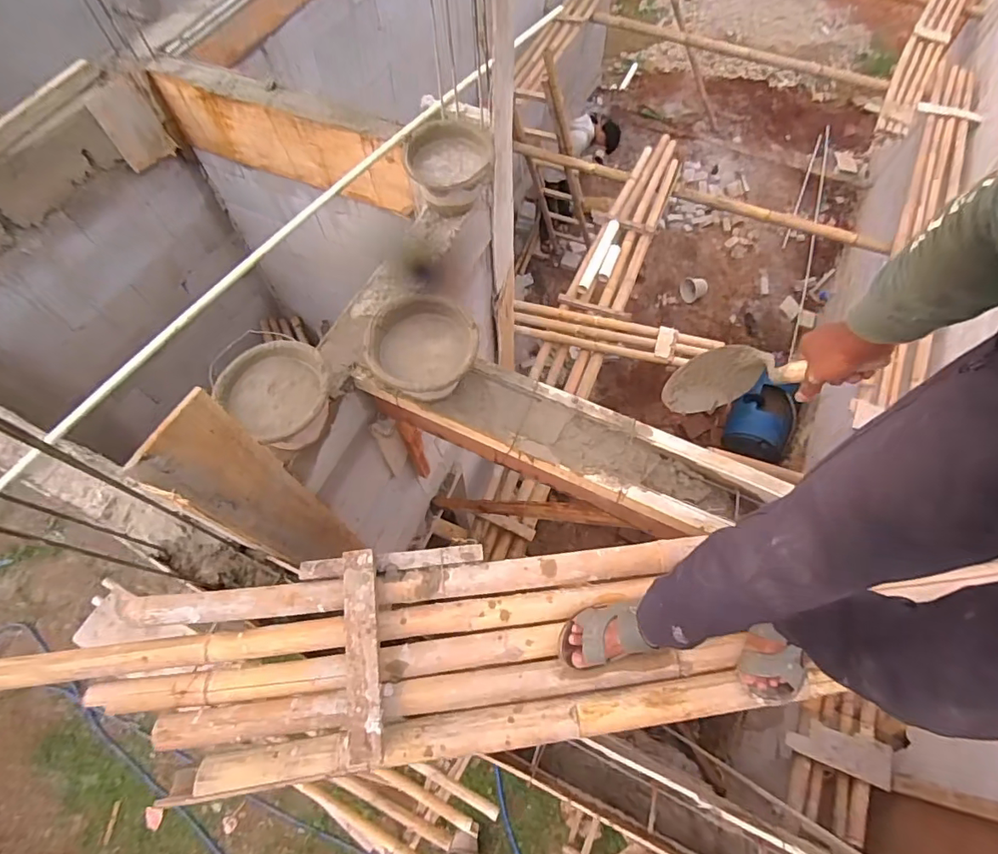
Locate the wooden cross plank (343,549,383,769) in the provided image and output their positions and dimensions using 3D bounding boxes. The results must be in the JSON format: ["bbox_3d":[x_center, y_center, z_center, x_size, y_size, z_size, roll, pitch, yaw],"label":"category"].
[{"bbox_3d":[-0.252,0.407,0.946,0.062,0.024,0.360,-8,64,-3],"label":"wooden cross plank"}]

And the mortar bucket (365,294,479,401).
[{"bbox_3d":[-0.178,-0.178,1.236,0.245,0.136,0.249,0,64,1],"label":"mortar bucket"}]

